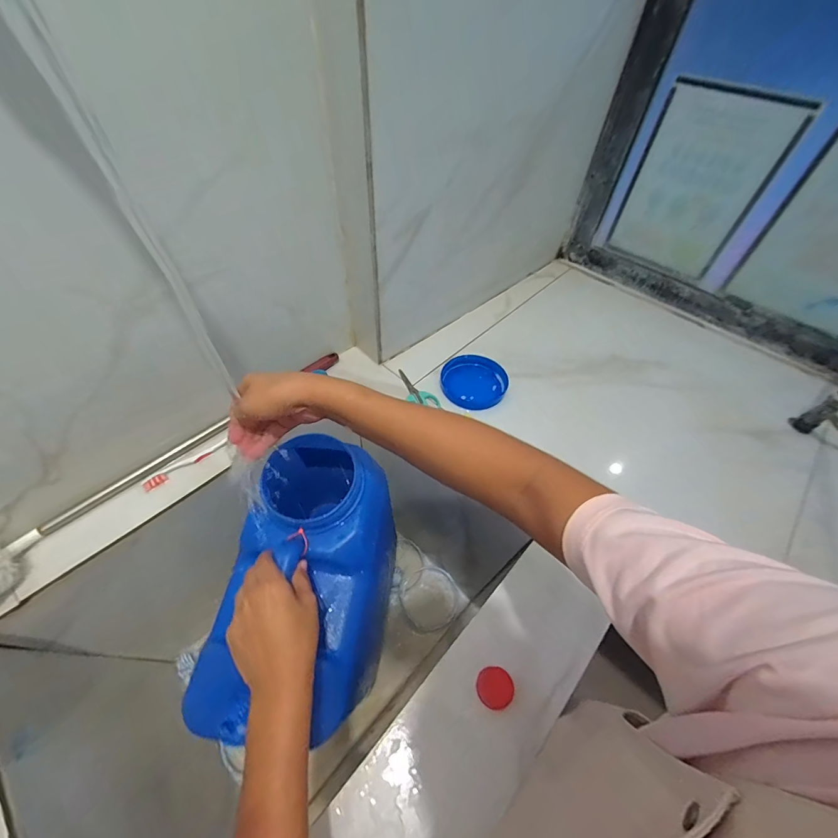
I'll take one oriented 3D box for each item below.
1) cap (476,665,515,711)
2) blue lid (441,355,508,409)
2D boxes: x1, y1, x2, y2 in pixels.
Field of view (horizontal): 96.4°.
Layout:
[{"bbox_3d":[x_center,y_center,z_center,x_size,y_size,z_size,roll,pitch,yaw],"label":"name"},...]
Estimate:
[{"bbox_3d":[0.085,0.298,0.417,0.038,0.010,0.039,1,52,-2],"label":"cap"},{"bbox_3d":[0.105,-0.070,0.692,0.115,0.027,0.112,1,52,-2],"label":"blue lid"}]

